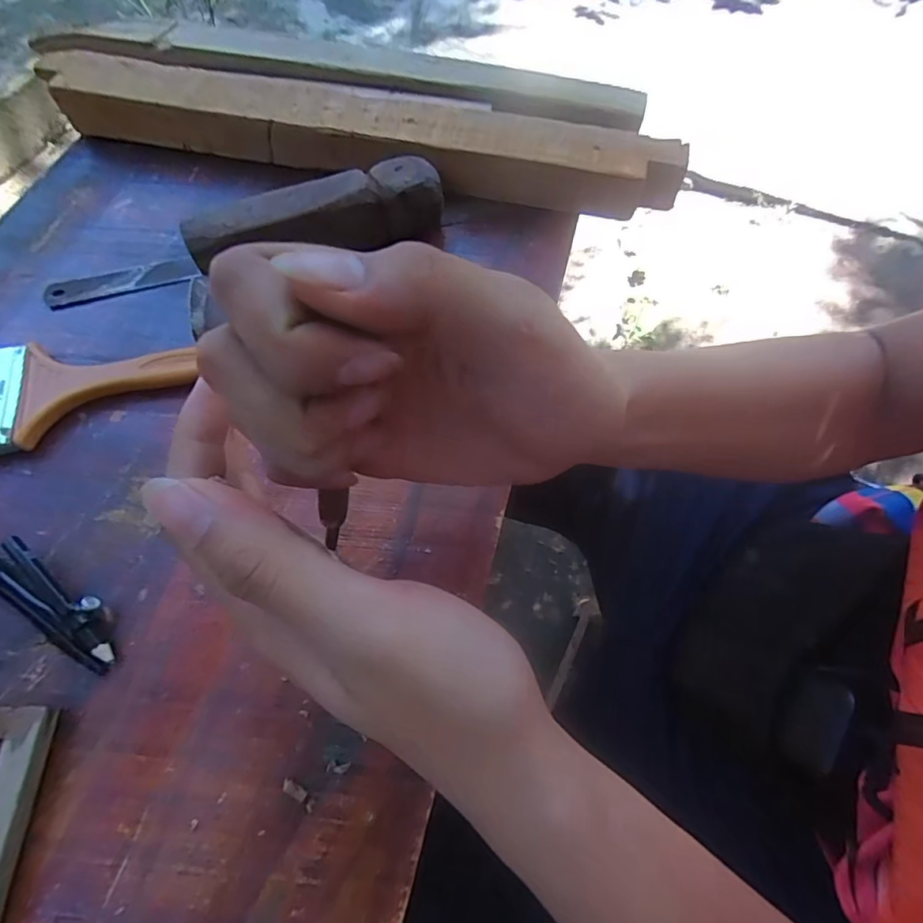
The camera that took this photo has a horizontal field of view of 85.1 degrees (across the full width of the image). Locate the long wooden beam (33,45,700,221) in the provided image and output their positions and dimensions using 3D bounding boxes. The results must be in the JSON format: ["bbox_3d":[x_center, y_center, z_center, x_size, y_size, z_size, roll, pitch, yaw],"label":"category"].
[{"bbox_3d":[-0.079,-0.240,0.365,0.457,0.034,0.063,11,67,6],"label":"long wooden beam"}]

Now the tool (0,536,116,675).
[{"bbox_3d":[-0.204,0.062,0.242,0.107,0.011,0.025,27,70,13],"label":"tool"}]

